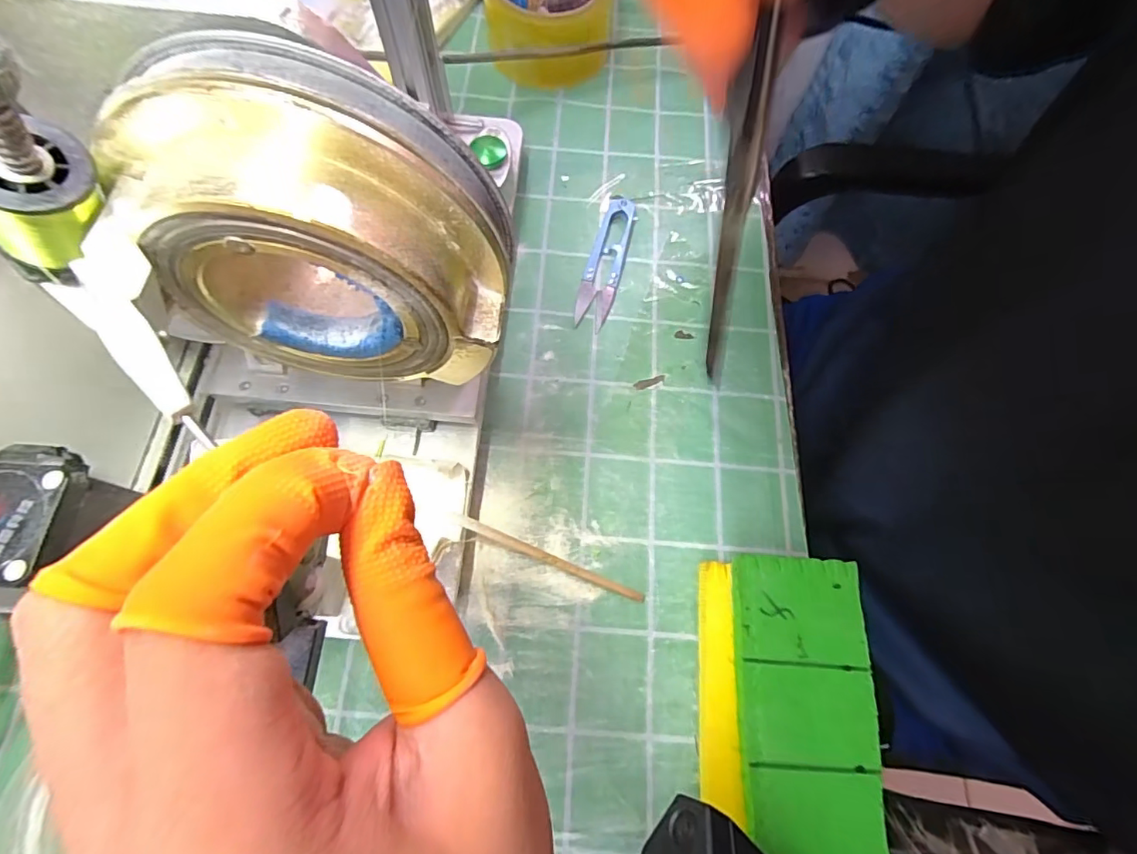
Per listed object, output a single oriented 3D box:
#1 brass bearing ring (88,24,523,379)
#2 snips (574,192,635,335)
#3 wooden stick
[{"bbox_3d":[-0.074,-0.057,0.164,0.104,0.093,0.048,7,69,1],"label":"brass bearing ring"},{"bbox_3d":[0.027,-0.116,0.356,0.023,0.008,0.107,17,71,3],"label":"snips"},{"bbox_3d":[-0.010,0.071,0.278,0.109,0.011,0.007,25,71,-8],"label":"wooden stick"}]

